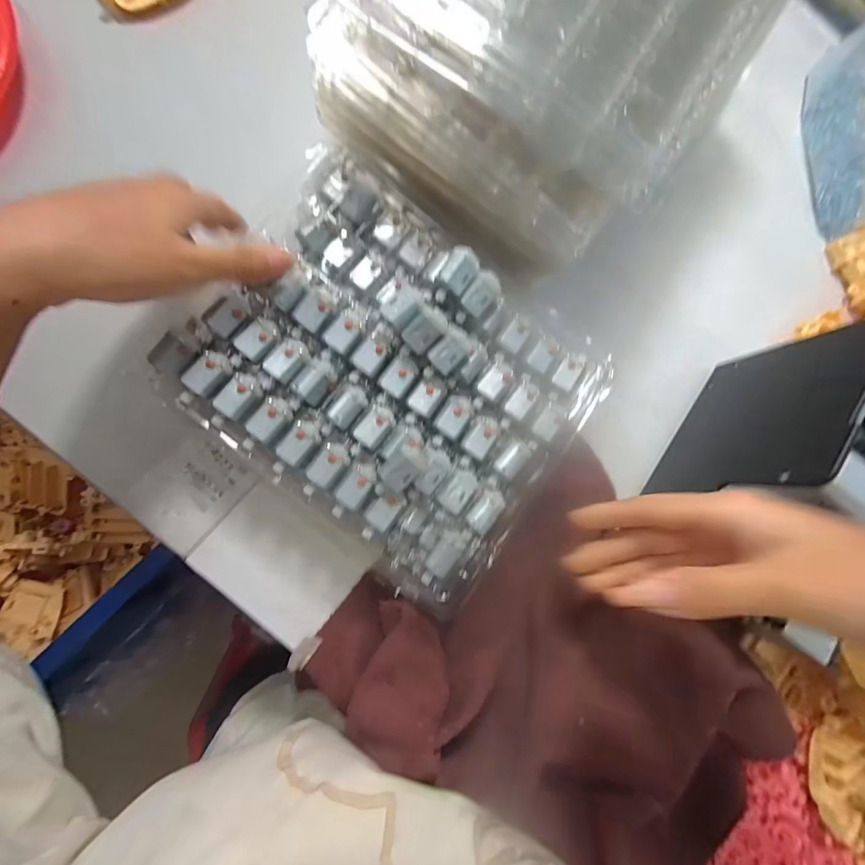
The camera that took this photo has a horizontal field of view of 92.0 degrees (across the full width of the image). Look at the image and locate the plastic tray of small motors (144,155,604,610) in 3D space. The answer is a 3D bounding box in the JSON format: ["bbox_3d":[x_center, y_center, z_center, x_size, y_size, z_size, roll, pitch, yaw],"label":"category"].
[{"bbox_3d":[-0.025,-0.033,0.266,0.233,0.041,0.193,39,83,-5],"label":"plastic tray of small motors"}]

